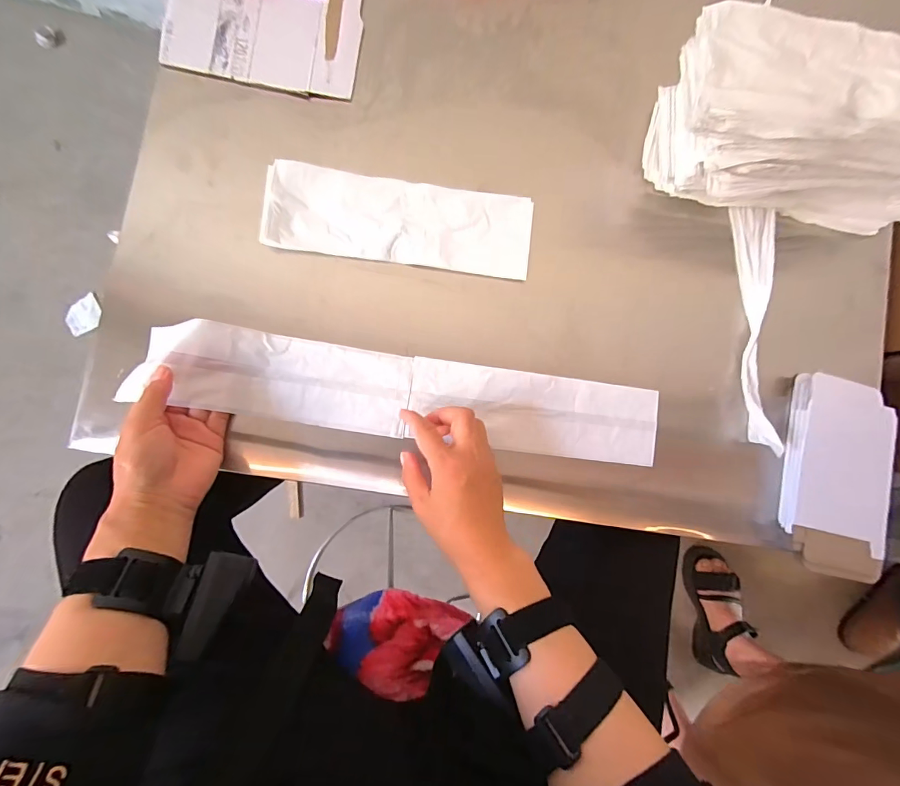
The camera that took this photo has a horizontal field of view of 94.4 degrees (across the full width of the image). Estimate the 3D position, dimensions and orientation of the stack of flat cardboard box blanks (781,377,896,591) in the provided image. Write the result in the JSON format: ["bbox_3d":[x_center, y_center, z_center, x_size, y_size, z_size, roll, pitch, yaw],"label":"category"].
[{"bbox_3d":[0.395,0.085,0.426,0.102,0.031,0.190,10,84,-6],"label":"stack of flat cardboard box blanks"}]

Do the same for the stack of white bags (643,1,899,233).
[{"bbox_3d":[0.337,-0.238,0.382,0.301,0.150,0.112,1,85,-6],"label":"stack of white bags"}]

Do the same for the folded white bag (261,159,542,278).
[{"bbox_3d":[-0.046,-0.167,0.403,0.252,0.007,0.084,6,85,-6],"label":"folded white bag"}]

